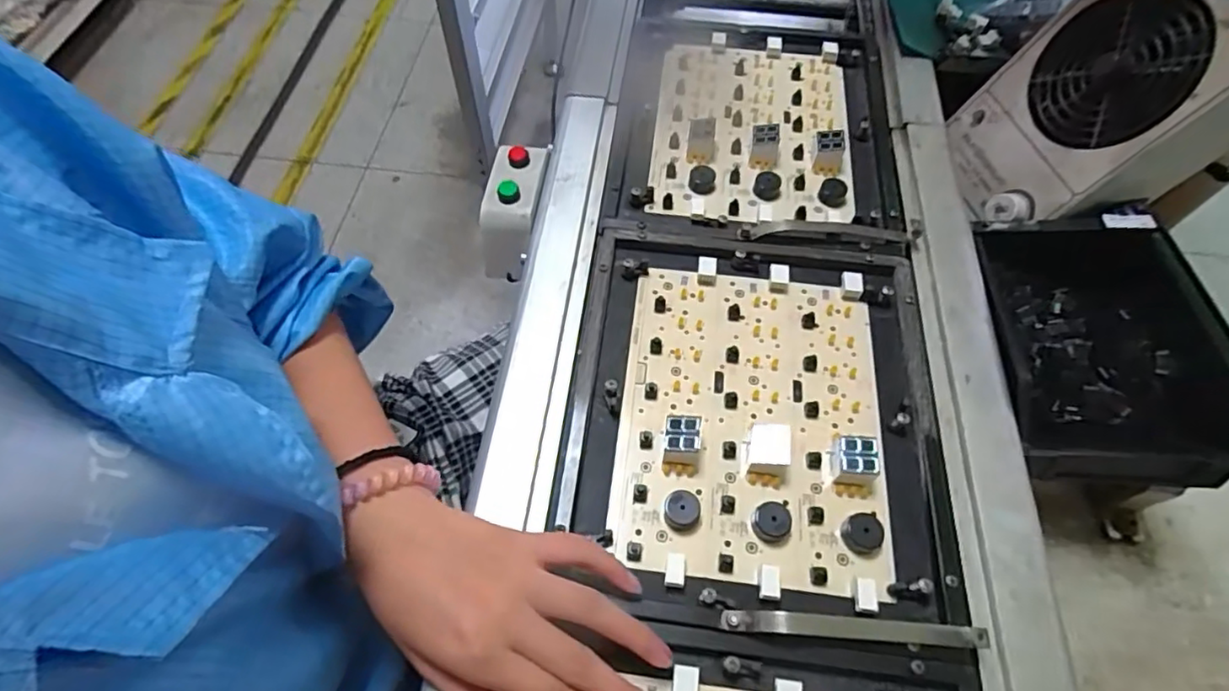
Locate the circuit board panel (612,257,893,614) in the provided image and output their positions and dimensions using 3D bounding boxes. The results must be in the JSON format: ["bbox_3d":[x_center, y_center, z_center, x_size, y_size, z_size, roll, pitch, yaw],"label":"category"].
[{"bbox_3d":[0.089,0.039,0.384,0.161,0.022,0.215,7,60,2],"label":"circuit board panel"}]

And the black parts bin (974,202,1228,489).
[{"bbox_3d":[0.343,-0.004,0.427,0.164,0.080,0.200,6,62,2],"label":"black parts bin"}]

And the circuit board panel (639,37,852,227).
[{"bbox_3d":[0.118,-0.193,0.516,0.160,0.026,0.221,7,62,3],"label":"circuit board panel"}]

